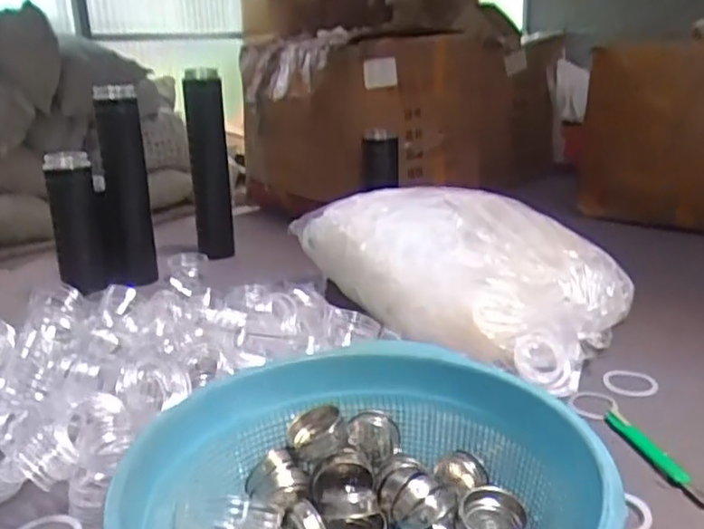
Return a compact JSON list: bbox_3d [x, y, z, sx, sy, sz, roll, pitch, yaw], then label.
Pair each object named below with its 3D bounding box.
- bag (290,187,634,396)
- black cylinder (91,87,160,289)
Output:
[{"bbox_3d":[0.122,-0.007,0.925,0.231,0.151,0.477,-18,23,-39],"label":"bag"},{"bbox_3d":[-0.381,-0.120,1.105,0.078,0.339,0.069,-9,19,-20],"label":"black cylinder"}]

